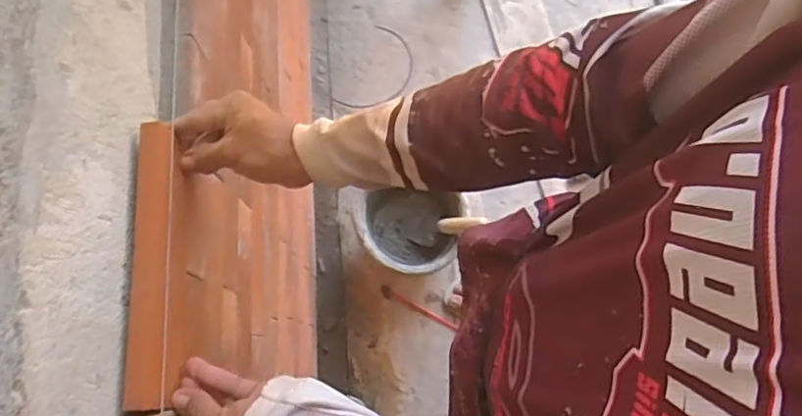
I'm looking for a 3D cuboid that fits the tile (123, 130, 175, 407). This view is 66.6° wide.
[{"bbox_3d":[-0.210,0.046,0.515,0.024,0.045,0.231,-3,76,-1],"label":"tile"}]

